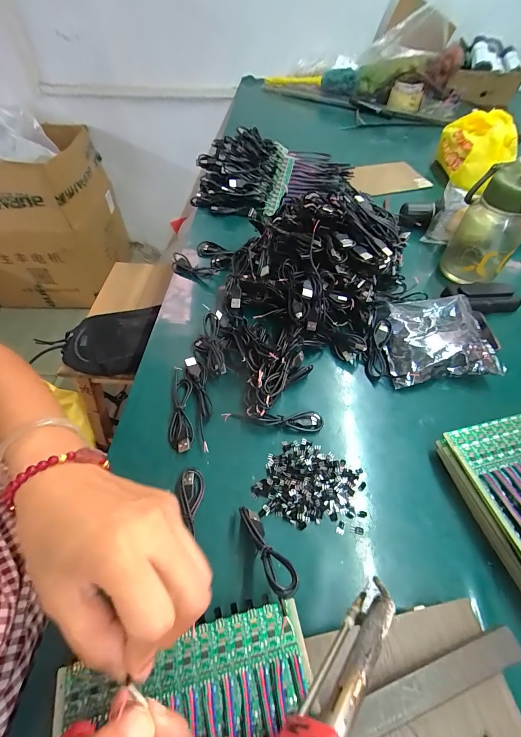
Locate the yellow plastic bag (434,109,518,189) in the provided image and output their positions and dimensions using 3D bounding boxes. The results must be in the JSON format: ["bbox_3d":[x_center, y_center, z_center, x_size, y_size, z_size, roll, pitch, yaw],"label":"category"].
[{"bbox_3d":[0.430,-0.441,0.658,0.138,0.107,0.104,24,57,14],"label":"yellow plastic bag"}]

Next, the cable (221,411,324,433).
[{"bbox_3d":[0.015,0.057,0.372,0.112,0.011,0.022,4,54,0],"label":"cable"}]

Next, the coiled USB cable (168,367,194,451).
[{"bbox_3d":[-0.089,0.043,0.372,0.025,0.011,0.108,-3,54,-5],"label":"coiled USB cable"}]

